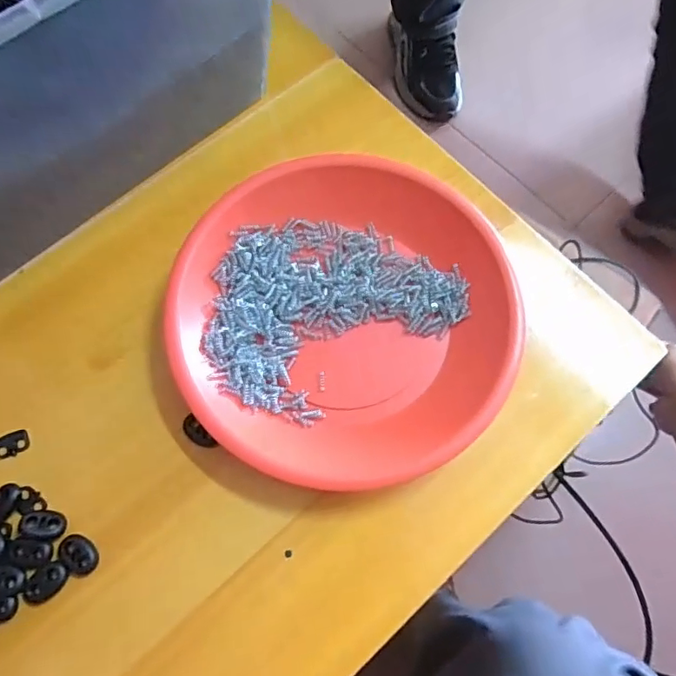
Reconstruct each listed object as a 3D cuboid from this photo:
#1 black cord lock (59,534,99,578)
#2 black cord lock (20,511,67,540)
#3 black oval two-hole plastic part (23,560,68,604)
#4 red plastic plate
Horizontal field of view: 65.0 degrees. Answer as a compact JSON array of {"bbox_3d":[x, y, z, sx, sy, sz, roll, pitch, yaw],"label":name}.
[{"bbox_3d":[-0.133,0.111,0.273,0.016,0.004,0.021,-38,75,-10],"label":"black cord lock"},{"bbox_3d":[-0.153,0.097,0.276,0.021,0.006,0.013,4,73,3],"label":"black cord lock"},{"bbox_3d":[-0.148,0.123,0.268,0.014,0.004,0.022,43,78,13],"label":"black oval two-hole plastic part"},{"bbox_3d":[0.004,-0.015,0.306,0.185,0.028,0.190,0,72,2],"label":"red plastic plate"}]

